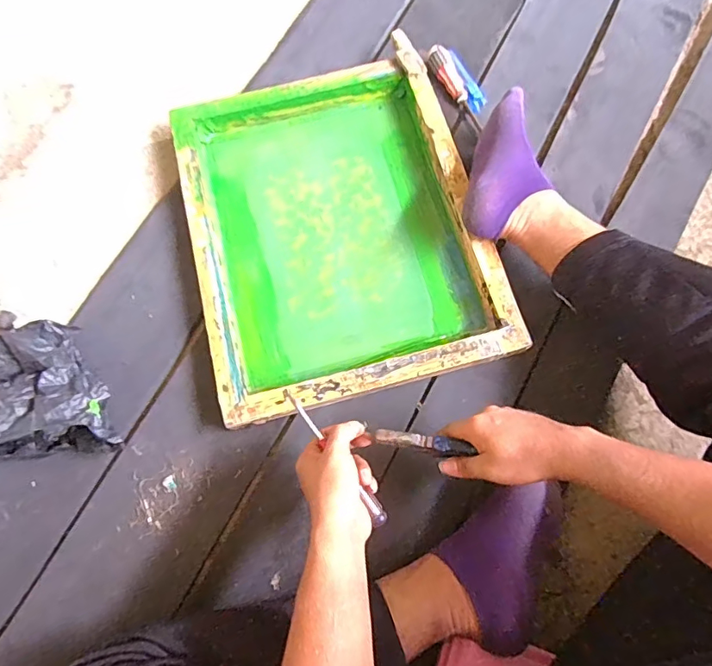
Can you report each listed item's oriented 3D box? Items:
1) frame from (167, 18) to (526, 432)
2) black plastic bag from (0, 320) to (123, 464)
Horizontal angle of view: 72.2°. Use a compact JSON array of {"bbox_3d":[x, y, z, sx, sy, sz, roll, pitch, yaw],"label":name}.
[{"bbox_3d":[-0.031,-0.161,0.730,0.415,0.051,0.514,-14,73,-4],"label":"frame"},{"bbox_3d":[-0.409,0.076,0.619,0.178,0.126,0.185,-16,74,-4],"label":"black plastic bag"}]

